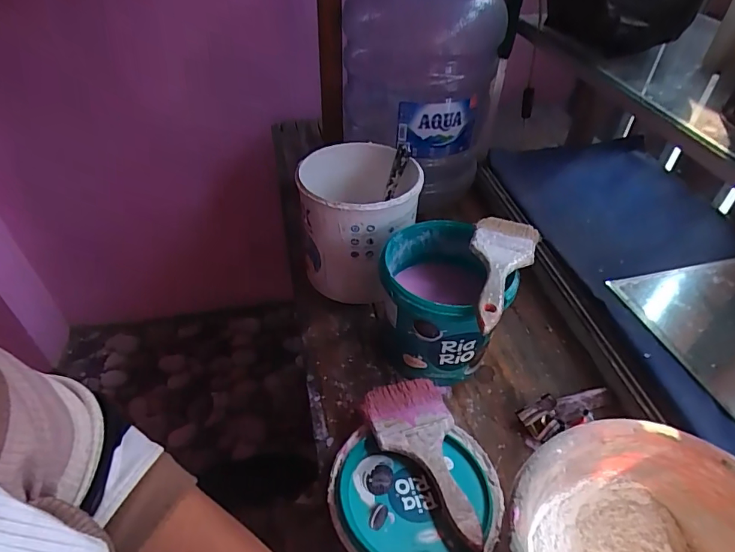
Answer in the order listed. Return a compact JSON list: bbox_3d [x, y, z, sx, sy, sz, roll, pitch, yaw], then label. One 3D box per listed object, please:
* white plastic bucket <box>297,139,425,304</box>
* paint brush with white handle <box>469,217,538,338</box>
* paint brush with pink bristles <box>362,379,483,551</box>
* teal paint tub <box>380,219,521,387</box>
[{"bbox_3d":[-0.013,-0.081,0.709,0.170,0.183,0.160,8,45,7],"label":"white plastic bucket"},{"bbox_3d":[0.150,-0.009,0.532,0.075,0.012,0.186,15,46,14],"label":"paint brush with white handle"},{"bbox_3d":[0.067,0.197,0.504,0.095,0.019,0.193,-14,46,-14],"label":"paint brush with pink bristles"},{"bbox_3d":[0.093,0.041,0.608,0.150,0.161,0.152,0,44,0],"label":"teal paint tub"}]

